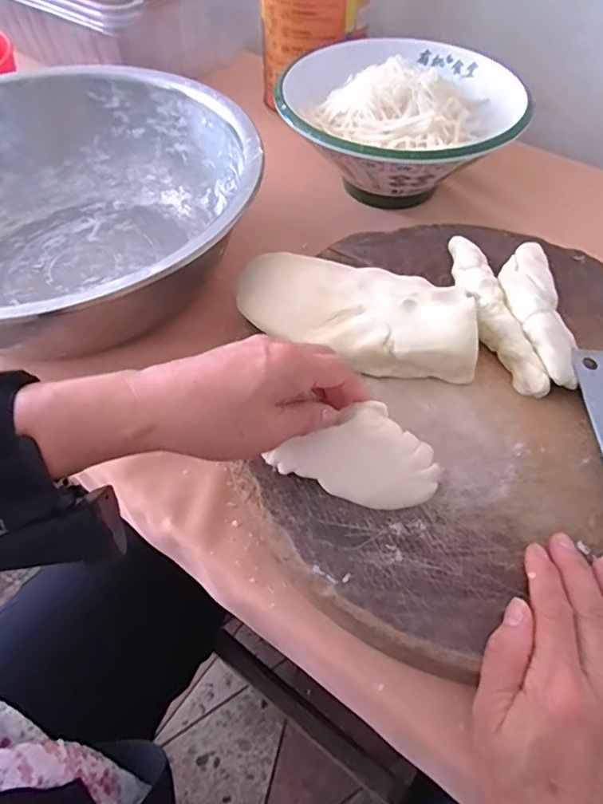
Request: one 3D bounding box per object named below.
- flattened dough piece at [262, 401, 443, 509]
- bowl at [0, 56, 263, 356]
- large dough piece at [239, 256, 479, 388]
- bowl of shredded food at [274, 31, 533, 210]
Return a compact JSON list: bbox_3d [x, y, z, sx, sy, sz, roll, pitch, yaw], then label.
[{"bbox_3d":[0.033,0.029,0.316,0.092,0.011,0.056,20,89,20],"label":"flattened dough piece"},{"bbox_3d":[-0.206,-0.159,0.467,0.339,0.108,0.318,0,53,0],"label":"bowl"},{"bbox_3d":[0.036,-0.065,0.391,0.186,0.036,0.080,20,56,14],"label":"large dough piece"},{"bbox_3d":[0.094,-0.271,0.543,0.227,0.106,0.231,0,53,0],"label":"bowl of shredded food"}]

